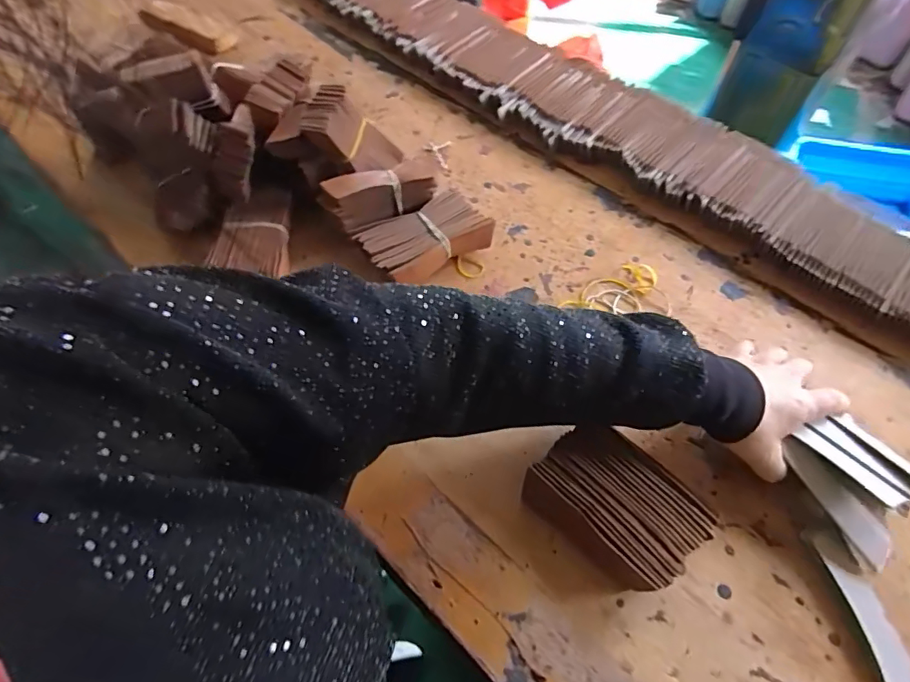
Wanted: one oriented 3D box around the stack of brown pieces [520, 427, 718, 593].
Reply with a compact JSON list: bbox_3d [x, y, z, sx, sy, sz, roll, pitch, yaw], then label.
[{"bbox_3d":[0.128,0.129,0.410,0.125,0.031,0.090,37,66,20],"label":"stack of brown pieces"}]

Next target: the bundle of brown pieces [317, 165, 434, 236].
[{"bbox_3d":[-0.079,-0.158,0.545,0.121,0.042,0.040,-16,60,-10],"label":"bundle of brown pieces"}]

